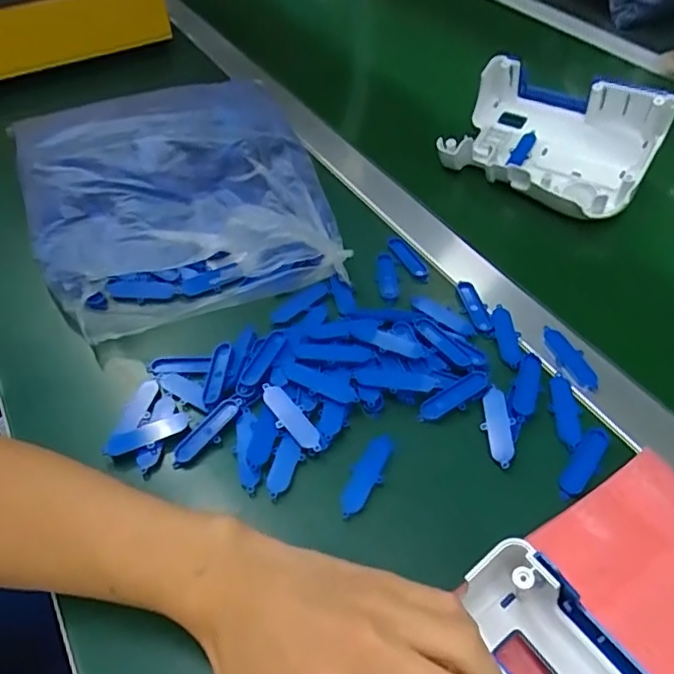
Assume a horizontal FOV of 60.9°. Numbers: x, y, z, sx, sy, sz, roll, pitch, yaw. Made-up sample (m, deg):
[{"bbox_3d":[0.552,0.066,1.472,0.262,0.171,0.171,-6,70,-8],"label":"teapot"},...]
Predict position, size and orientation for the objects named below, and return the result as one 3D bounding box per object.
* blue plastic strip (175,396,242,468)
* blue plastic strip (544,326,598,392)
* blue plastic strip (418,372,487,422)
[{"bbox_3d":[-0.086,0.063,0.385,0.018,0.009,0.057,34,59,26],"label":"blue plastic strip"},{"bbox_3d":[0.169,0.015,0.416,0.018,0.007,0.055,-15,51,-11],"label":"blue plastic strip"},{"bbox_3d":[0.080,0.040,0.389,0.054,0.006,0.017,-24,53,-17],"label":"blue plastic strip"}]

